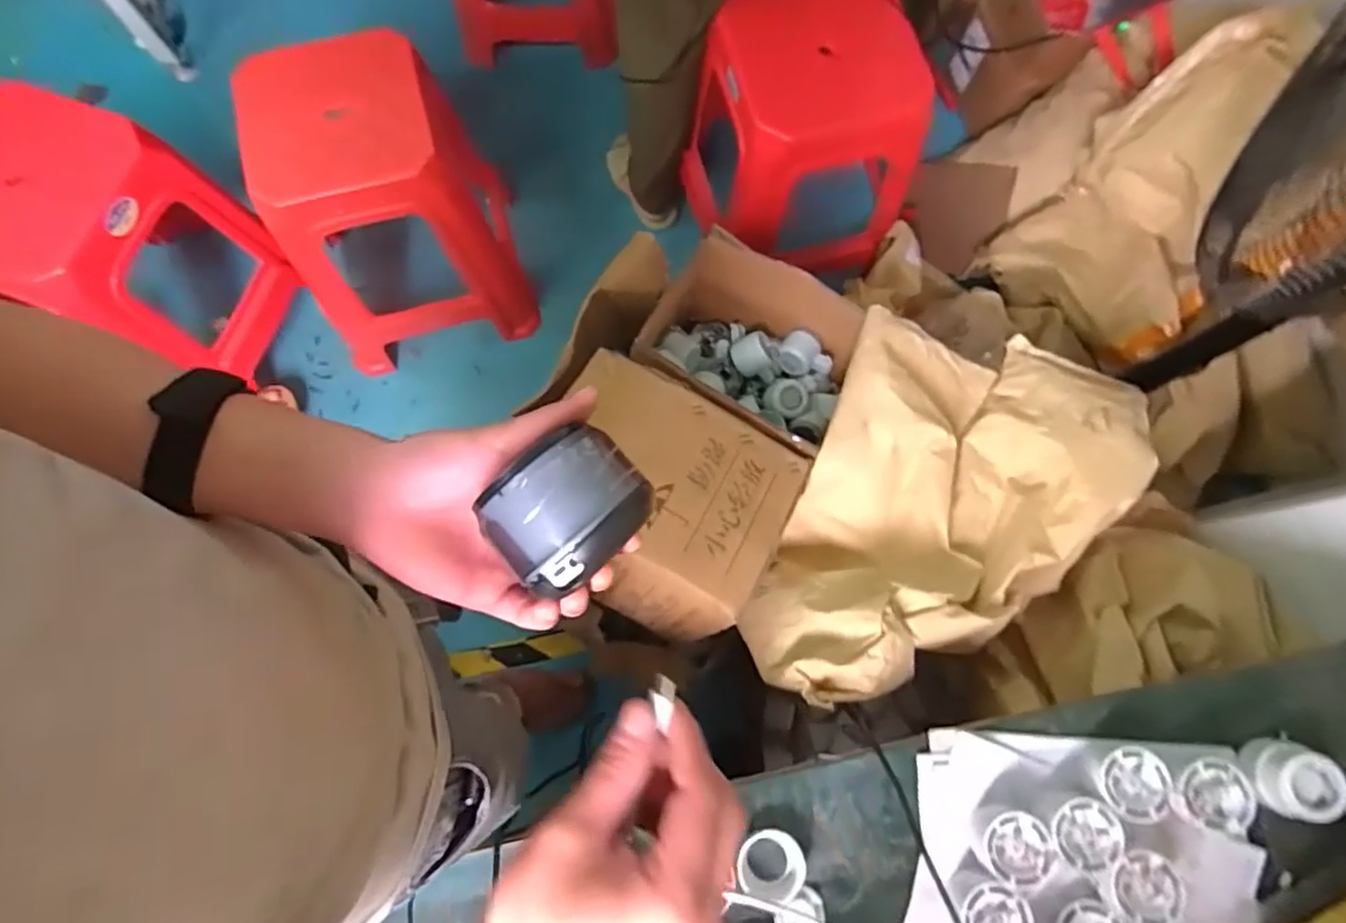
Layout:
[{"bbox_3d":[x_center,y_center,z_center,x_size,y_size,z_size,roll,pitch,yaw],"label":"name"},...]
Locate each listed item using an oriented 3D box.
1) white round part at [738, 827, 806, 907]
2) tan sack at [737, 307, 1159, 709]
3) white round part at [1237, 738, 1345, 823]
[{"bbox_3d":[0.083,0.340,0.569,0.056,0.020,0.053,0,77,-1],"label":"white round part"},{"bbox_3d":[0.331,0.066,0.835,0.342,0.210,0.528,24,77,4],"label":"tan sack"},{"bbox_3d":[0.503,0.258,0.555,0.055,0.044,0.054,0,77,-1],"label":"white round part"}]

